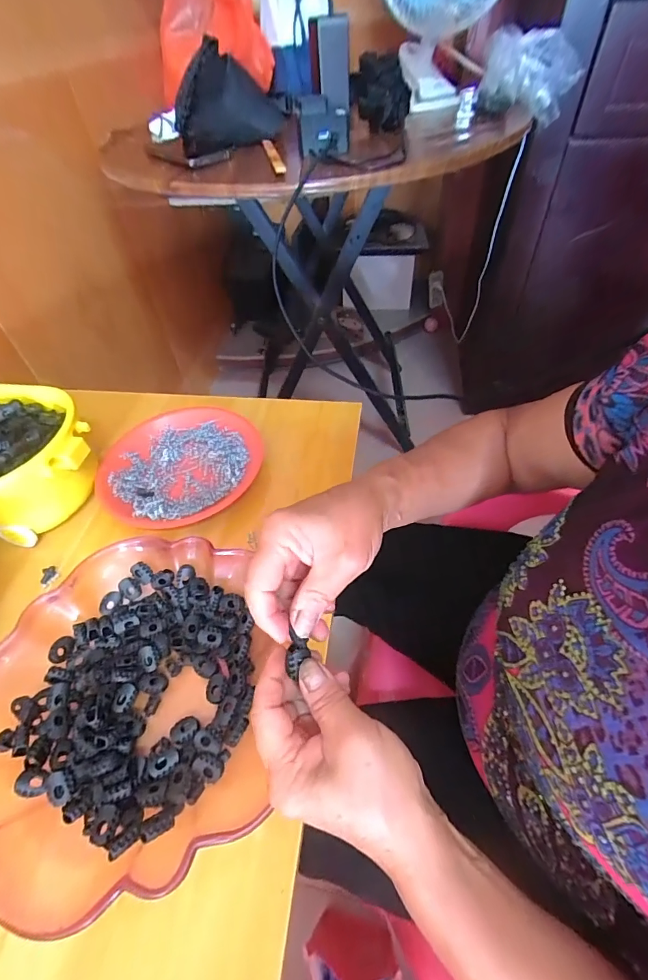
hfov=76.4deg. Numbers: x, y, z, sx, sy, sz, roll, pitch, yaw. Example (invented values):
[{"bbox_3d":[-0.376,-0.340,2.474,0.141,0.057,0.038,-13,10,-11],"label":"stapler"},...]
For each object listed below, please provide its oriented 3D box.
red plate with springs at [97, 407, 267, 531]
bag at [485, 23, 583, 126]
[{"bbox_3d":[-0.177,-0.032,0.515,0.193,0.020,0.185,-2,51,2],"label":"red plate with springs"},{"bbox_3d":[0.323,-0.654,0.645,0.176,0.094,0.023,-9,49,-24],"label":"bag"}]

